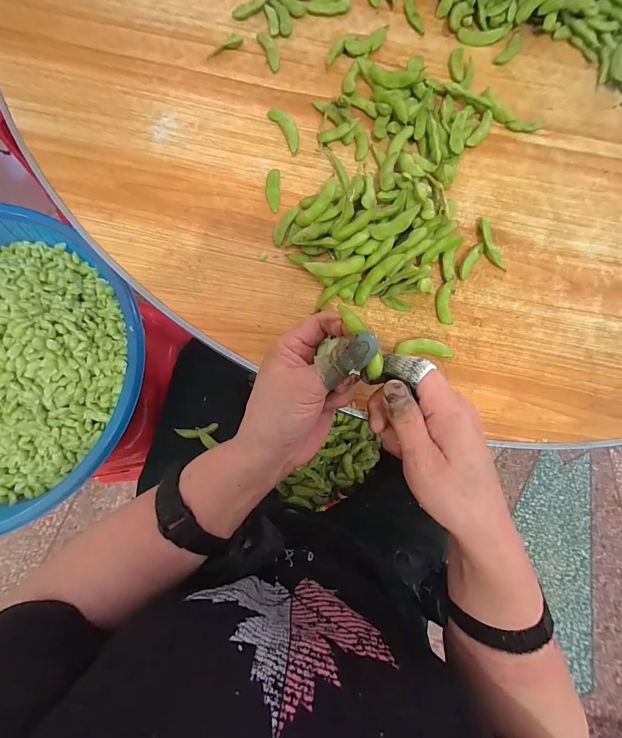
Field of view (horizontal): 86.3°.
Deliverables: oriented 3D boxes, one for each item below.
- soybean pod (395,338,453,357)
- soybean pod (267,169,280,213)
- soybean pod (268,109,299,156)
[{"bbox_3d":[0.105,-0.020,0.311,0.052,0.010,0.015,4,81,-3],"label":"soybean pod"},{"bbox_3d":[-0.037,-0.177,0.328,0.013,0.004,0.044,0,82,-4],"label":"soybean pod"},{"bbox_3d":[-0.025,-0.248,0.340,0.016,0.009,0.053,-31,85,-8],"label":"soybean pod"}]

